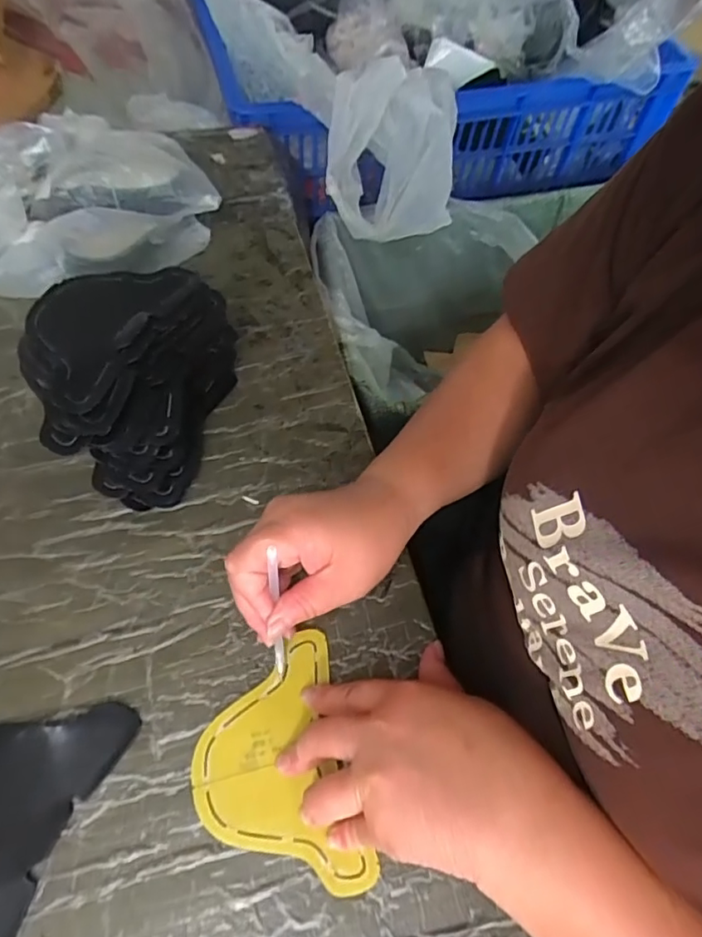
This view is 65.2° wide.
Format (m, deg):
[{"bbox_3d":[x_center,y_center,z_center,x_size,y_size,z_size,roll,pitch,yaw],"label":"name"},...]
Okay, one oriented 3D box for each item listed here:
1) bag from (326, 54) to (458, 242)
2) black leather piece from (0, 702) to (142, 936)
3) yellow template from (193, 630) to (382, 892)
[{"bbox_3d":[0.049,-0.391,0.659,0.146,0.117,0.191,3,58,-2],"label":"bag"},{"bbox_3d":[-0.202,0.196,0.317,0.089,0.005,0.140,22,61,9],"label":"black leather piece"},{"bbox_3d":[-0.047,0.177,0.329,0.091,0.006,0.139,-11,61,-10],"label":"yellow template"}]

